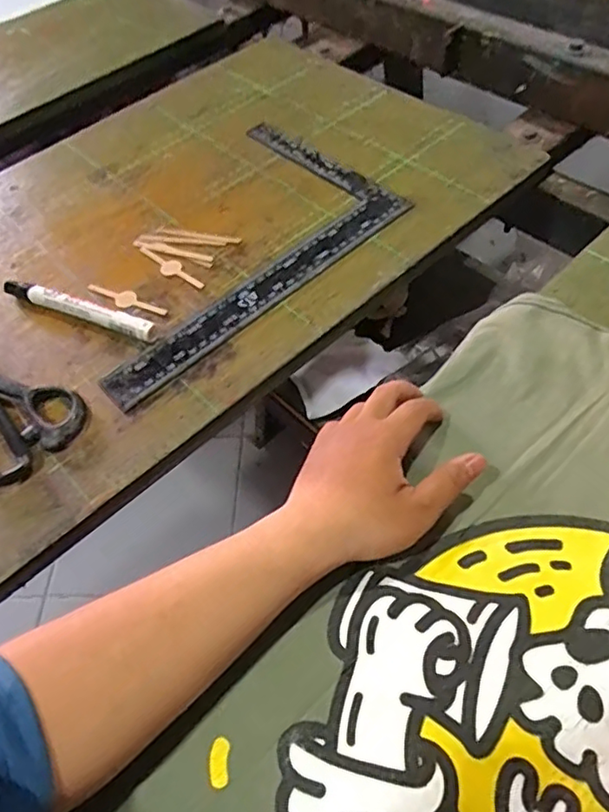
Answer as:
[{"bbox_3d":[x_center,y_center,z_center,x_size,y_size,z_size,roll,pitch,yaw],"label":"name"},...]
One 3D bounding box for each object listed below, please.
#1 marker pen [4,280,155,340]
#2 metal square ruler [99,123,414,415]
[{"bbox_3d":[-0.181,-0.079,0.469,0.144,0.016,0.016,22,59,20],"label":"marker pen"},{"bbox_3d":[-0.080,-0.141,0.511,0.304,0.004,0.191,-39,59,-21],"label":"metal square ruler"}]

